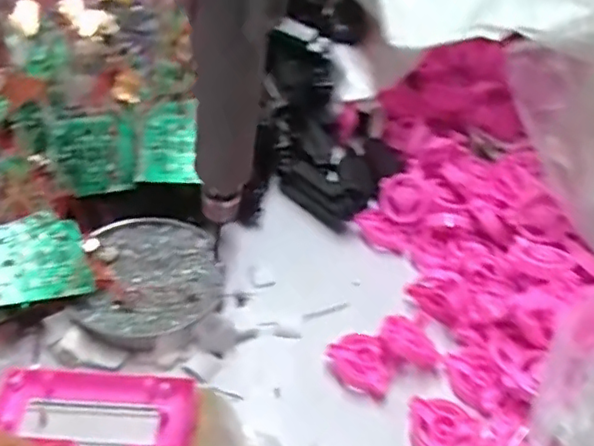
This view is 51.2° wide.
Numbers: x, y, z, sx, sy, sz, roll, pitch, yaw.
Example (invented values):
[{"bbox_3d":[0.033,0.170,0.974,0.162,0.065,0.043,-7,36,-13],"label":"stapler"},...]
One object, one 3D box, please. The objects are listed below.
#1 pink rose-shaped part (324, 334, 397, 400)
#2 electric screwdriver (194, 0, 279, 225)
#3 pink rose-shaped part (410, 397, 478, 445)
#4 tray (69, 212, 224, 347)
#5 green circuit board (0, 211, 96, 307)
[{"bbox_3d":[0.055,0.115,0.501,0.046,0.014,0.052,-22,49,-27],"label":"pink rose-shaped part"},{"bbox_3d":[-0.031,-0.077,0.316,0.038,0.184,0.033,-6,49,-20],"label":"electric screwdriver"},{"bbox_3d":[0.109,0.155,0.461,0.049,0.013,0.053,-13,46,-20],"label":"pink rose-shaped part"},{"bbox_3d":[-0.126,0.047,0.538,0.117,0.021,0.129,0,43,-6],"label":"tray"},{"bbox_3d":[-0.209,0.032,0.500,0.086,0.009,0.075,-23,73,-40],"label":"green circuit board"}]

